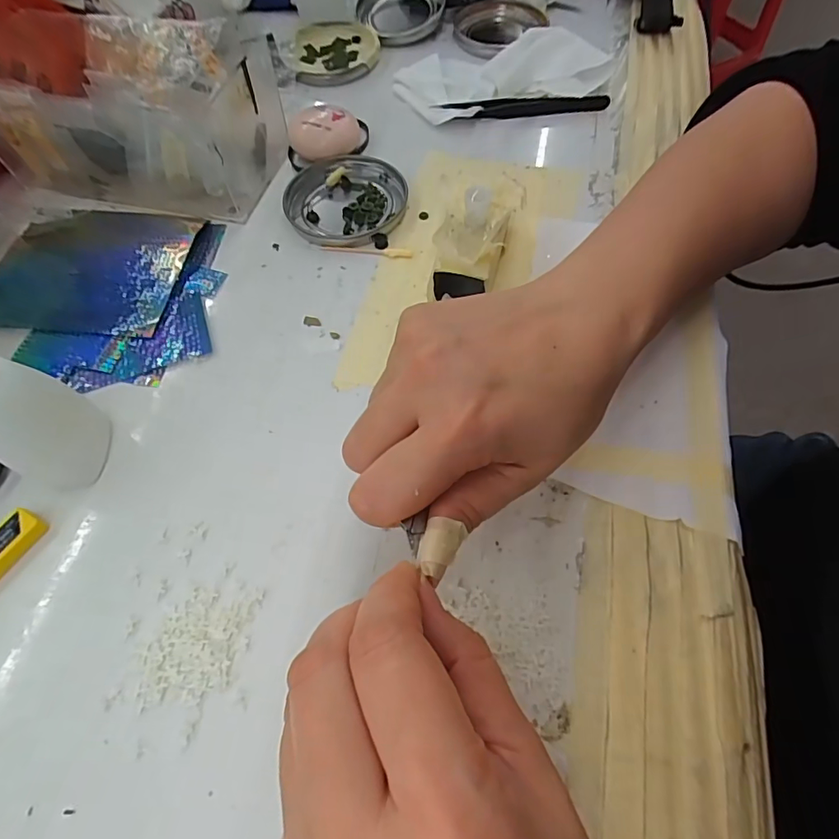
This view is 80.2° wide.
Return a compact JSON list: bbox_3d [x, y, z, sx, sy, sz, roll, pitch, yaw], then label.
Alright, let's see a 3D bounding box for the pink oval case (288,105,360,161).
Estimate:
[{"bbox_3d":[-0.066,-0.196,0.345,0.046,0.024,0.036,-3,62,0],"label":"pink oval case"}]

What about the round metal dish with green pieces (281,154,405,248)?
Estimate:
[{"bbox_3d":[-0.048,-0.144,0.327,0.078,0.009,0.076,-1,62,2],"label":"round metal dish with green pieces"}]

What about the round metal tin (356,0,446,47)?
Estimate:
[{"bbox_3d":[-0.016,-0.362,0.433,0.066,0.019,0.082,-25,64,-11],"label":"round metal tin"}]

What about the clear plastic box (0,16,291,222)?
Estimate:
[{"bbox_3d":[-0.188,-0.197,0.325,0.178,0.070,0.094,9,63,7],"label":"clear plastic box"}]

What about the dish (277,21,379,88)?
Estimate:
[{"bbox_3d":[-0.073,-0.306,0.412,0.078,0.010,0.081,-1,62,2],"label":"dish"}]

